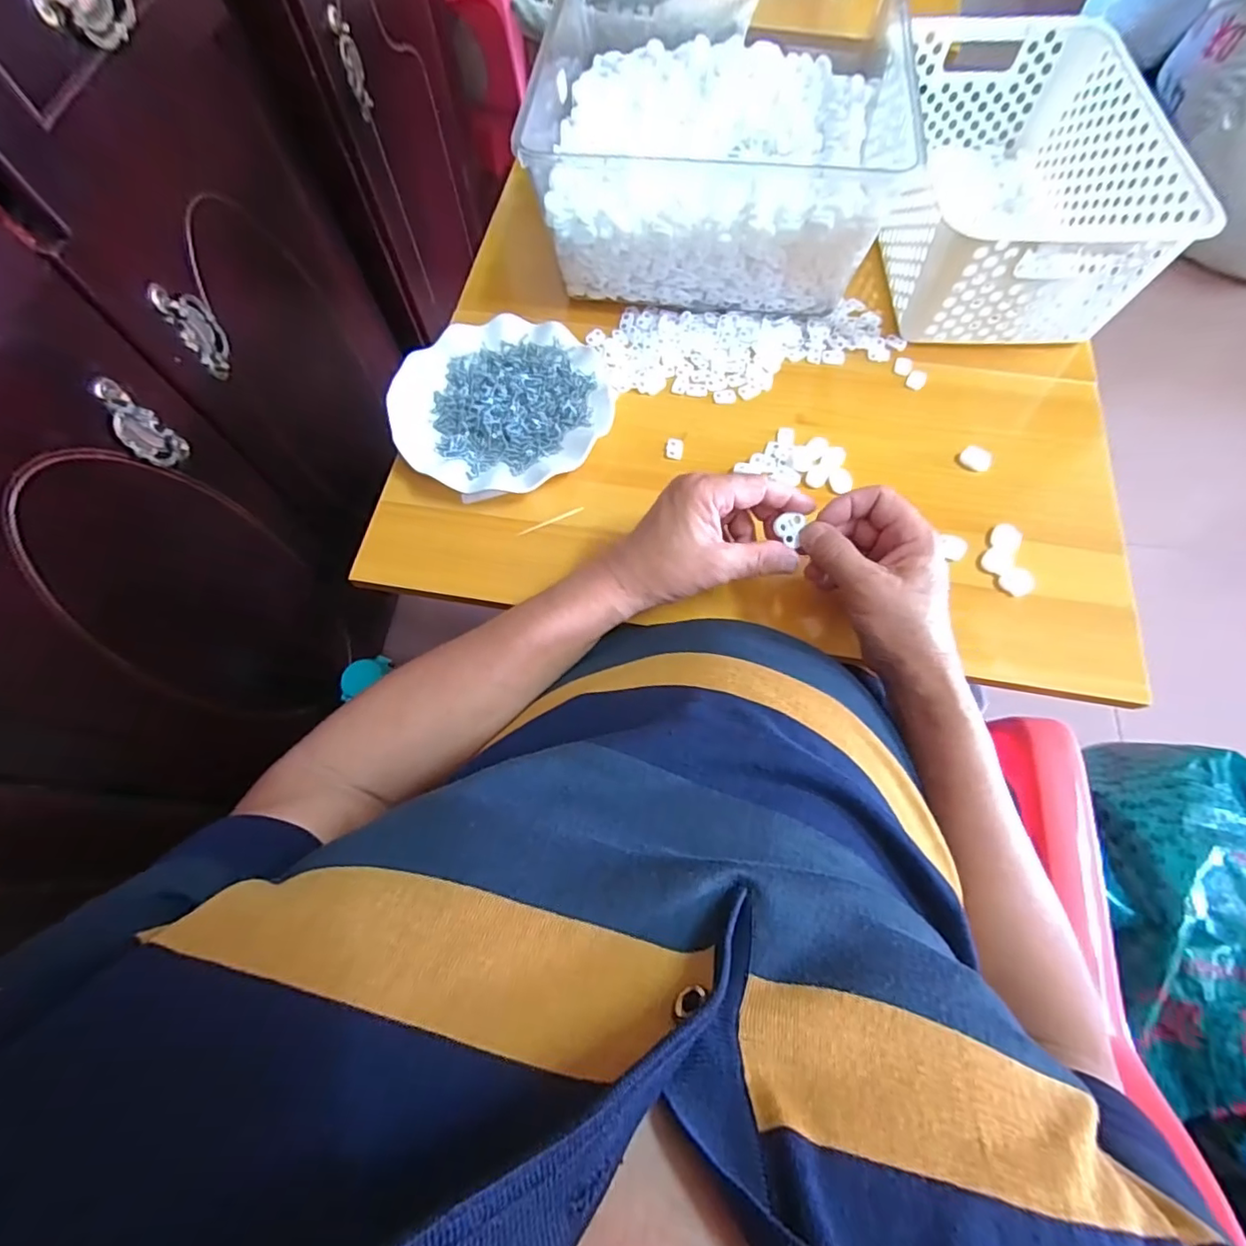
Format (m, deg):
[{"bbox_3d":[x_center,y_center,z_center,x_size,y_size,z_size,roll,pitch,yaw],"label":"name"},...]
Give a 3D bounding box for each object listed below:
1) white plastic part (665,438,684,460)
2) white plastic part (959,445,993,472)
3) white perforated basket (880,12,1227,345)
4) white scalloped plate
[{"bbox_3d":[0.045,-0.150,0.487,0.015,0.006,0.018,9,68,4],"label":"white plastic part"},{"bbox_3d":[0.295,-0.138,0.470,0.016,0.014,0.024,-42,74,-15],"label":"white plastic part"},{"bbox_3d":[0.350,-0.407,0.518,0.192,0.102,0.302,2,68,1],"label":"white perforated basket"},{"bbox_3d":[-0.102,-0.188,0.492,0.182,0.024,0.176,0,68,0],"label":"white scalloped plate"}]

